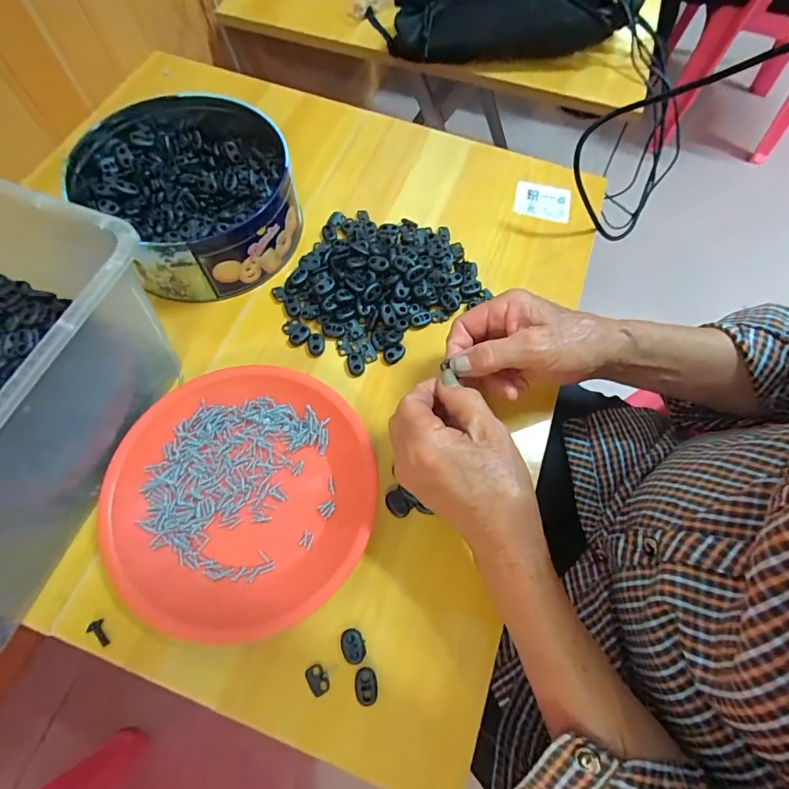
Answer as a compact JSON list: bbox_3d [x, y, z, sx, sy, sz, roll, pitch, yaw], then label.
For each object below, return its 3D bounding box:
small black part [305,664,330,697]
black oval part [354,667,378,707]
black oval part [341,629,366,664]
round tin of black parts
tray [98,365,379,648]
[{"bbox_3d":[-0.052,0.193,0.287,0.012,0.004,0.018,-30,70,-15],"label":"small black part"},{"bbox_3d":[-0.019,0.196,0.285,0.015,0.004,0.021,-6,66,-5],"label":"black oval part"},{"bbox_3d":[-0.029,0.174,0.293,0.016,0.007,0.021,-14,67,-9],"label":"black oval part"},{"bbox_3d":[-0.196,-0.192,0.413,0.195,0.072,0.194,1,66,-2],"label":"round tin of black parts"},{"bbox_3d":[-0.113,0.074,0.322,0.192,0.027,0.186,1,66,-2],"label":"tray"}]

